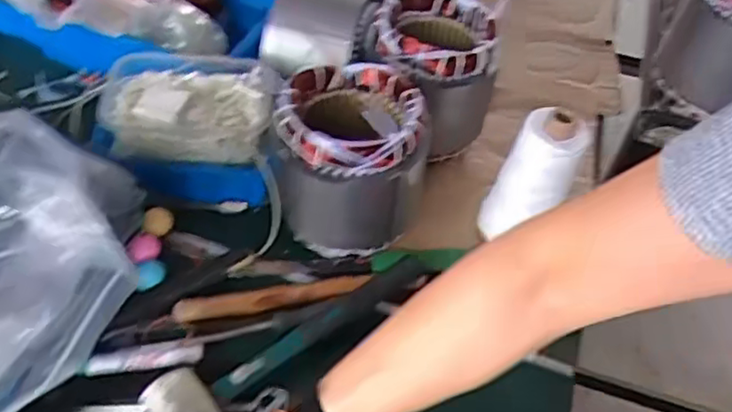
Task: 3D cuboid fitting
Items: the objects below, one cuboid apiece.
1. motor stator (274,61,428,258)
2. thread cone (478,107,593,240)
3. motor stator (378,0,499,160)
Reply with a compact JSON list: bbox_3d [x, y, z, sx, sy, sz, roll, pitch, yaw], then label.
[{"bbox_3d":[-0.014,-0.047,0.696,0.145,0.166,0.142,7,49,0],"label":"motor stator"},{"bbox_3d":[0.173,-0.020,0.705,0.077,0.175,0.068,18,50,9],"label":"thread cone"},{"bbox_3d":[0.077,-0.152,0.814,0.139,0.181,0.139,2,49,-4],"label":"motor stator"}]

